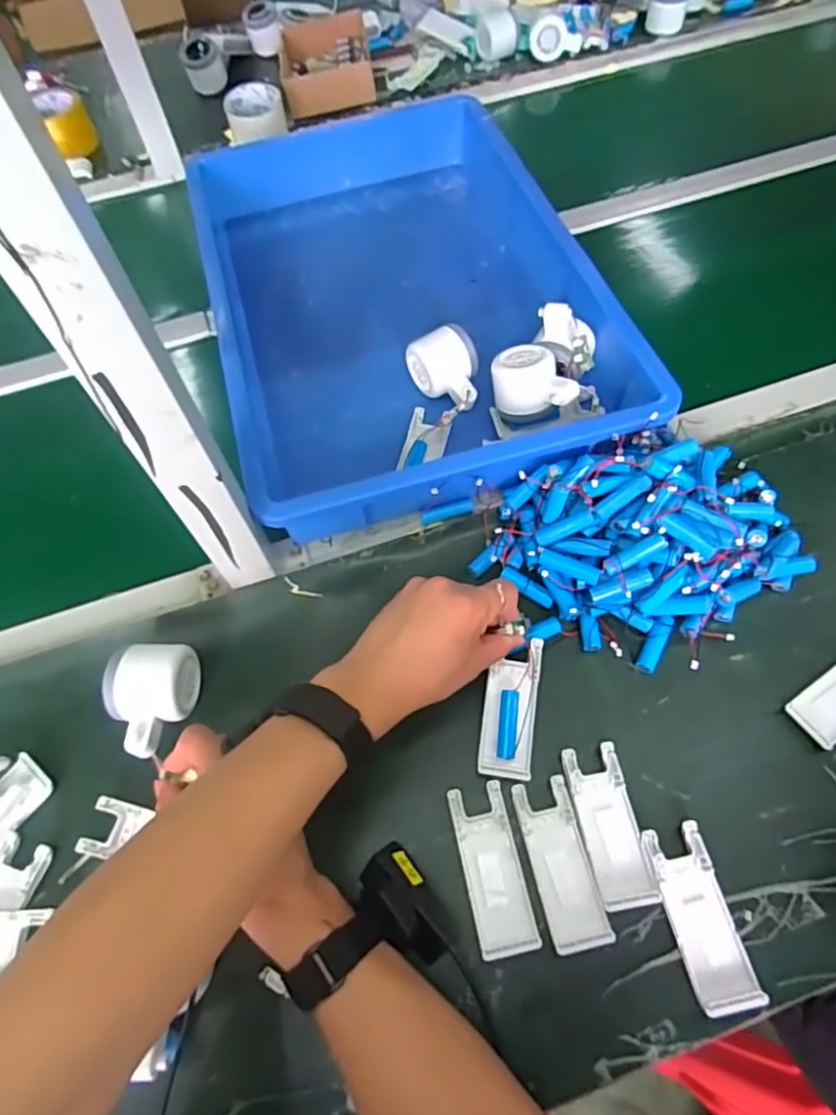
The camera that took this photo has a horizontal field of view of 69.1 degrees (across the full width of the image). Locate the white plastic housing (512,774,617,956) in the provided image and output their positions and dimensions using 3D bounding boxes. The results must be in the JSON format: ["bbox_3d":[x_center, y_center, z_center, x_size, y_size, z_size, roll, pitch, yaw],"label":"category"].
[{"bbox_3d":[0.097,0.206,0.413,0.039,0.008,0.103,-13,60,-3],"label":"white plastic housing"}]

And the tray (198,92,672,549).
[{"bbox_3d":[-0.028,-0.293,0.680,0.370,0.112,0.588,-15,60,-4],"label":"tray"}]

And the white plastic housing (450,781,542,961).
[{"bbox_3d":[0.051,0.212,0.416,0.039,0.008,0.103,-12,60,-3],"label":"white plastic housing"}]

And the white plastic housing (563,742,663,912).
[{"bbox_3d":[0.133,0.185,0.423,0.039,0.006,0.102,-10,60,-1],"label":"white plastic housing"}]

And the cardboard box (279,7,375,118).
[{"bbox_3d":[-0.144,-0.782,0.959,0.137,0.051,0.195,-9,60,-1],"label":"cardboard box"}]

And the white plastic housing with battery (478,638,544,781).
[{"bbox_3d":[0.072,0.113,0.462,0.041,0.011,0.103,11,74,10],"label":"white plastic housing with battery"}]

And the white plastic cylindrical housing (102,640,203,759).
[{"bbox_3d":[-0.205,0.108,0.460,0.053,0.050,0.078,5,61,7],"label":"white plastic cylindrical housing"}]

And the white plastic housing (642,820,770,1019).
[{"bbox_3d":[0.182,0.231,0.393,0.040,0.014,0.103,-12,60,-3],"label":"white plastic housing"}]

